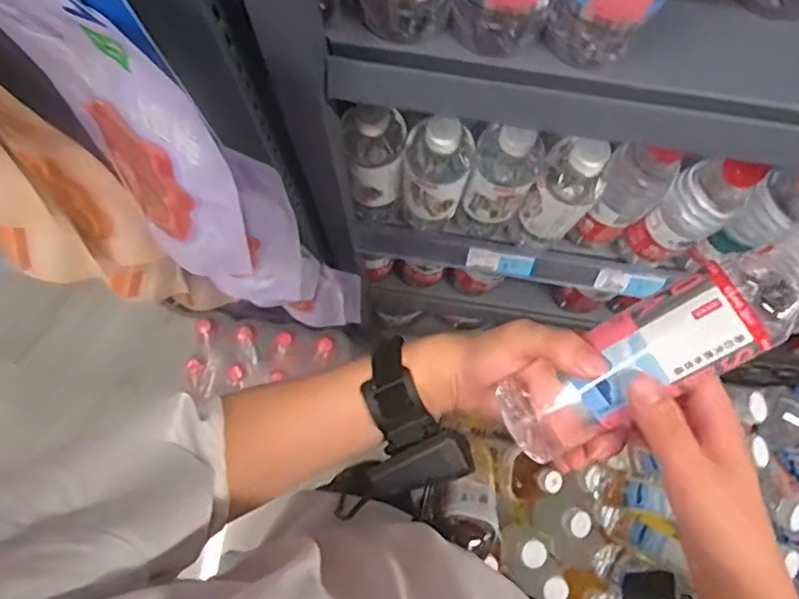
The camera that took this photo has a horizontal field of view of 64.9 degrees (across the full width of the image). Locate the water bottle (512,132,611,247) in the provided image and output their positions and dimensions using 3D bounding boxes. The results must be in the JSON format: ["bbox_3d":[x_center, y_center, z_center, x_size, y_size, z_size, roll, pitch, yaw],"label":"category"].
[{"bbox_3d":[0.155,-0.095,0.614,0.054,0.223,0.050,0,79,-1],"label":"water bottle"}]

